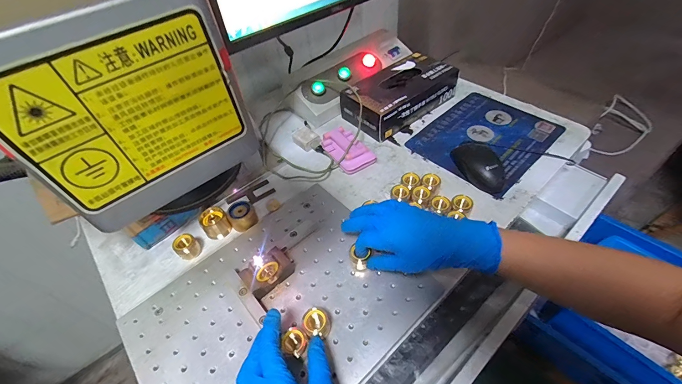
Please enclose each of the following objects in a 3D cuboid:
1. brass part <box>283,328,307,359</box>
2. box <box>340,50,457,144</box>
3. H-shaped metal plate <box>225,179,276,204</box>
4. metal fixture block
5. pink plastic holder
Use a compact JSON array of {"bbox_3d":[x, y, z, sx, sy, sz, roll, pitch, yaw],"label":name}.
[{"bbox_3d":[-0.052,0.170,0.355,0.026,0.015,0.026,0,86,-5],"label":"brass part"},{"bbox_3d":[0.126,-0.207,0.659,0.229,0.074,0.120,-33,53,-20],"label":"box"},{"bbox_3d":[-0.158,0.006,0.546,0.079,0.005,0.039,-31,52,-18],"label":"H-shaped metal plate"},{"bbox_3d":[-0.097,0.104,0.415,0.066,0.044,0.043,-34,53,-21],"label":"metal fixture block"},{"bbox_3d":[0.012,-0.083,0.599,0.066,0.026,0.115,-28,52,-17],"label":"pink plastic holder"}]

